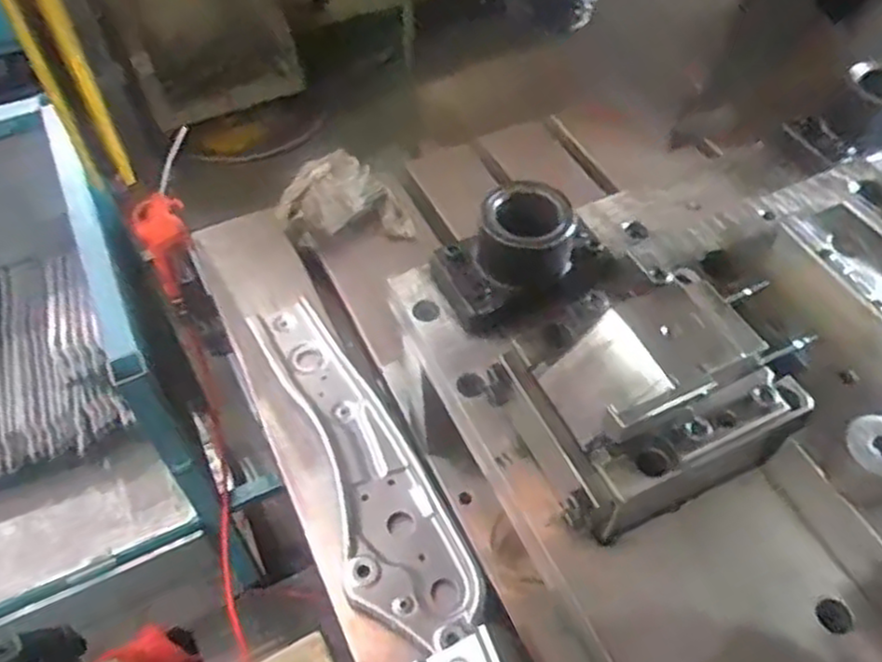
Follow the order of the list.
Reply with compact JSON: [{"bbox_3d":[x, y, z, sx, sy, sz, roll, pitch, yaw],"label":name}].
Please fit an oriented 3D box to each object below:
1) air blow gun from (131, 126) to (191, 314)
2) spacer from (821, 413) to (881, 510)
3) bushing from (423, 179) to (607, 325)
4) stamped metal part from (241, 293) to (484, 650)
[{"bbox_3d":[-0.364,-0.143,0.961,0.072,0.234,0.045,6,14,4],"label":"air blow gun"},{"bbox_3d":[0.251,0.076,0.422,0.040,0.041,0.041,0,53,0],"label":"spacer"},{"bbox_3d":[0.057,-0.067,0.558,0.125,0.063,0.084,-15,54,-11],"label":"bushing"},{"bbox_3d":[-0.088,0.127,0.734,0.109,0.028,0.404,-23,56,-16],"label":"stamped metal part"}]

